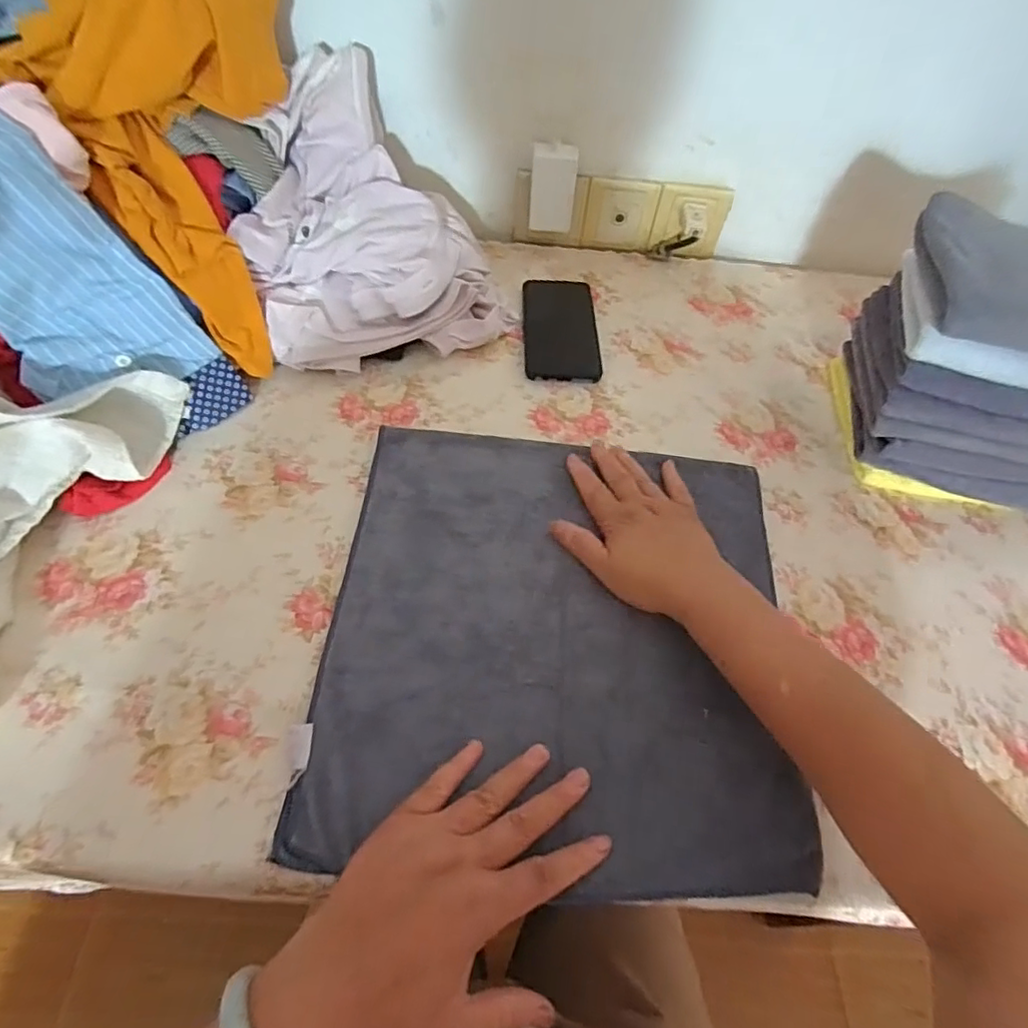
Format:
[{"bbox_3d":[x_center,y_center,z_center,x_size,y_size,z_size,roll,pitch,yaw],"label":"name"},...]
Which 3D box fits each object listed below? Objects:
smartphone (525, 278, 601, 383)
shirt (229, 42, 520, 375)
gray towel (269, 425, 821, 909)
[{"bbox_3d":[0.051,-0.206,0.638,0.079,0.005,0.162,2,56,-3],"label":"smartphone"},{"bbox_3d":[-0.147,-0.299,0.590,0.242,0.162,0.260,-14,59,-14],"label":"shirt"},{"bbox_3d":[0.035,0.079,0.434,0.329,0.011,0.332,5,56,-1],"label":"gray towel"}]

